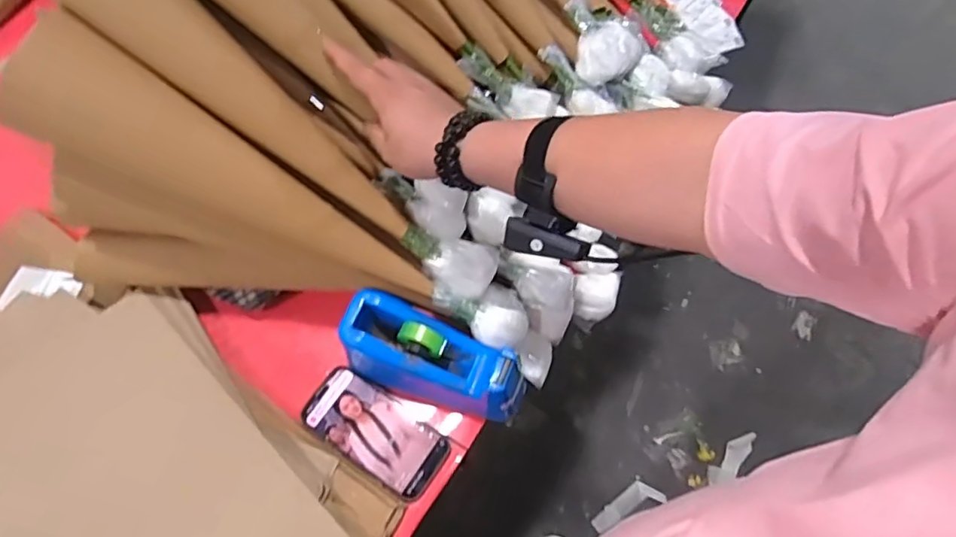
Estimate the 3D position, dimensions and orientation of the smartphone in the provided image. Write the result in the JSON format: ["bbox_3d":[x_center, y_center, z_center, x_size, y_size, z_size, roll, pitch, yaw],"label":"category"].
[{"bbox_3d":[-0.114,0.180,0.658,0.162,0.006,0.080,31,64,10],"label":"smartphone"}]

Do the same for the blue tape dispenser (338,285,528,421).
[{"bbox_3d":[-0.044,0.096,0.648,0.196,0.097,0.076,16,65,6],"label":"blue tape dispenser"}]

